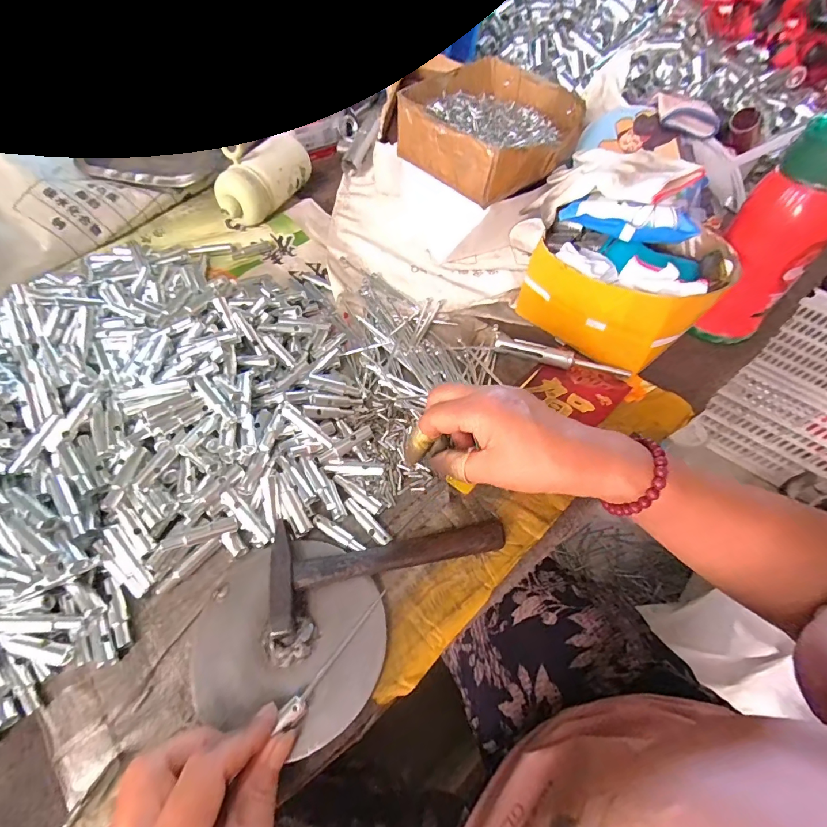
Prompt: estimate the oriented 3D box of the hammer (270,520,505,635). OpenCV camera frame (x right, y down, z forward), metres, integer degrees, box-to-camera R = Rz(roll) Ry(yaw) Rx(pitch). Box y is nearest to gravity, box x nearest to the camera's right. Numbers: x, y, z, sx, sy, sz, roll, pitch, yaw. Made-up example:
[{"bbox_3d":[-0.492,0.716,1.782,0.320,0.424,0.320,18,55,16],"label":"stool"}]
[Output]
[{"bbox_3d":[-0.015,0.109,0.300,0.169,0.027,0.068,-6,59,-7],"label":"hammer"}]

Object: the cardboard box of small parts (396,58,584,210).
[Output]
[{"bbox_3d":[0.087,-0.329,0.467,0.175,0.055,0.182,-34,66,-22],"label":"cardboard box of small parts"}]

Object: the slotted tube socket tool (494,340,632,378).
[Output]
[{"bbox_3d":[0.154,-0.057,0.427,0.134,0.015,0.017,18,59,8],"label":"slotted tube socket tool"}]

